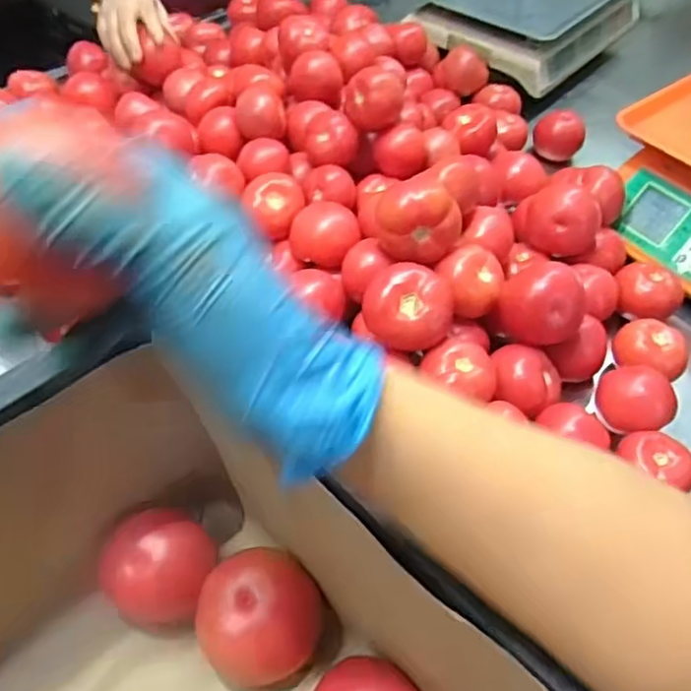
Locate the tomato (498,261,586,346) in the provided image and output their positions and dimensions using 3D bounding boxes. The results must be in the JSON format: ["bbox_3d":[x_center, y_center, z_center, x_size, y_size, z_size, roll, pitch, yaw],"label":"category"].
[{"bbox_3d":[0.187,-0.035,0.612,0.076,0.073,0.067,22,54,15],"label":"tomato"}]

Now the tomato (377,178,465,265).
[{"bbox_3d":[0.071,-0.131,0.612,0.080,0.057,0.084,6,52,3],"label":"tomato"}]

